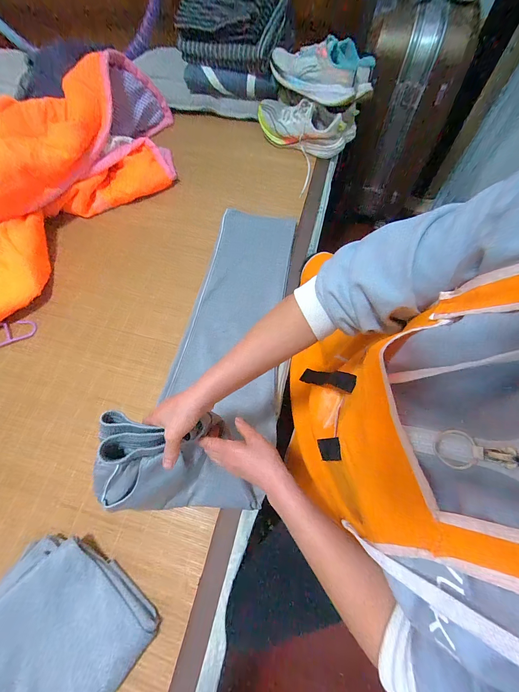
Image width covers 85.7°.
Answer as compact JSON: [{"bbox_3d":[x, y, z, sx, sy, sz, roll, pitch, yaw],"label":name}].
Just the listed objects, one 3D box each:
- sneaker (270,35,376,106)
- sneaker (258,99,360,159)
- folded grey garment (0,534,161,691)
[{"bbox_3d":[0.163,-0.733,0.735,0.273,0.112,0.138,11,70,6],"label":"sneaker"},{"bbox_3d":[0.127,-0.628,0.814,0.287,0.101,0.101,16,71,9],"label":"sneaker"},{"bbox_3d":[-0.358,0.494,0.462,0.263,0.058,0.290,38,75,14],"label":"folded grey garment"}]

